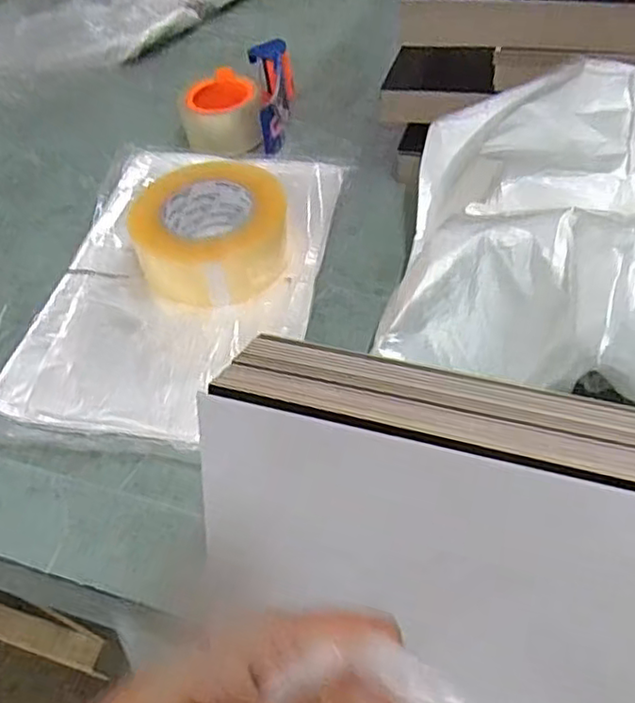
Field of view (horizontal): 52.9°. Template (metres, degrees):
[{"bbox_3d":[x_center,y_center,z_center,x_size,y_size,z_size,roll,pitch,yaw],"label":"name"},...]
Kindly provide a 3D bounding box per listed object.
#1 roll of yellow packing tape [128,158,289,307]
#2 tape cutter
[{"bbox_3d":[-0.091,-0.109,0.546,0.128,0.068,0.125,-2,52,3],"label":"roll of yellow packing tape"},{"bbox_3d":[-0.048,-0.278,0.689,0.046,0.050,0.145,-5,49,1],"label":"tape cutter"}]

